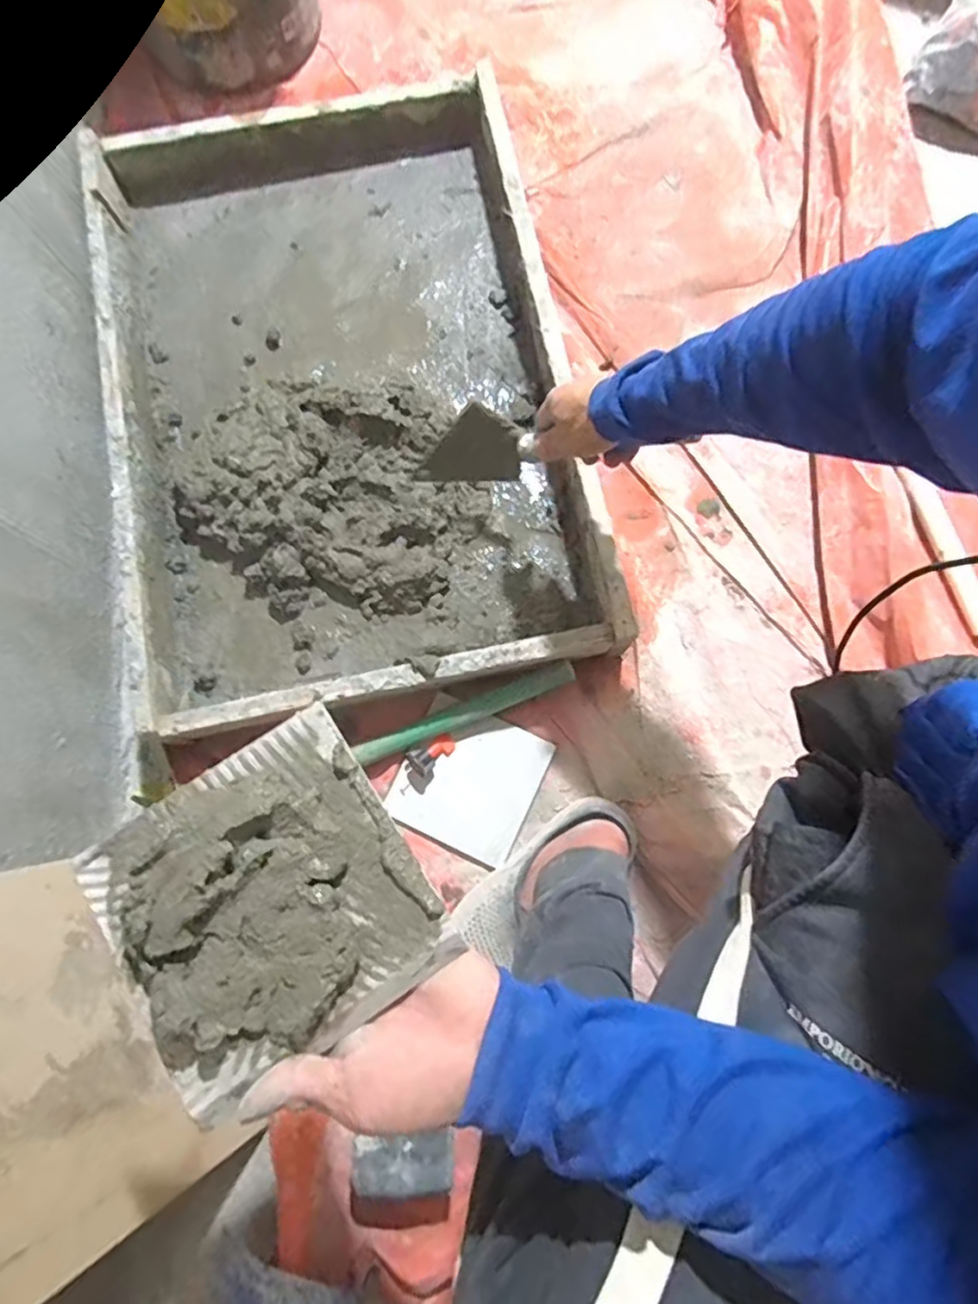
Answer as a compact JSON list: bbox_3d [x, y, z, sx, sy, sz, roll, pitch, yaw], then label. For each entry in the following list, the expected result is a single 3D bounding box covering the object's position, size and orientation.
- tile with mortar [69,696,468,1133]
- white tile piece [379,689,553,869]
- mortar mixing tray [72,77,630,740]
[{"bbox_3d":[-0.112,0.123,0.317,0.146,0.027,0.143,-34,81,-5],"label":"tile with mortar"},{"bbox_3d":[-0.022,0.139,0.714,0.144,0.007,0.147,24,81,5],"label":"white tile piece"},{"bbox_3d":[-0.172,-0.310,0.765,0.505,0.097,0.741,-11,79,-1],"label":"mortar mixing tray"}]

